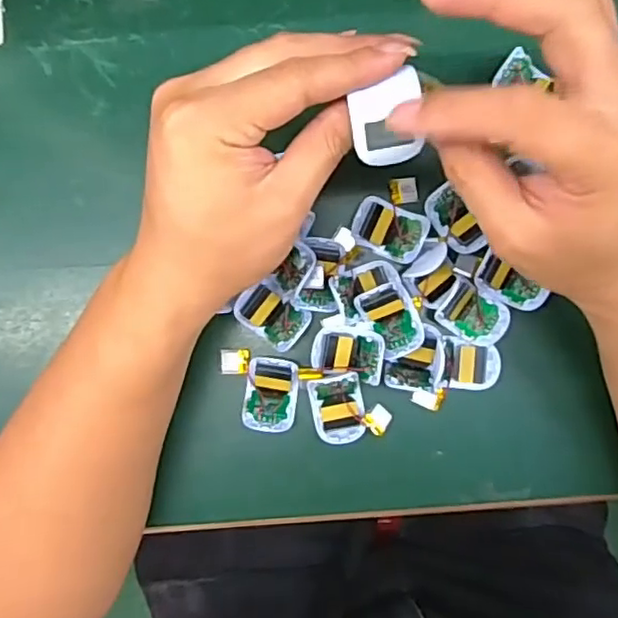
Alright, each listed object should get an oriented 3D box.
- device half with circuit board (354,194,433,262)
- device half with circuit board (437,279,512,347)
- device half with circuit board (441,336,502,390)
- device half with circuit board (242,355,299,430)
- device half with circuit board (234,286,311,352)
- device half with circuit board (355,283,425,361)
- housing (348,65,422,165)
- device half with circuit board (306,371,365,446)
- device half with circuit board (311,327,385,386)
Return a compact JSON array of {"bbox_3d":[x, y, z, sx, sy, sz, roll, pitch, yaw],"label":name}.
[{"bbox_3d":[0.047,-0.047,0.365,0.040,0.014,0.029,26,90,1],"label":"device half with circuit board"},{"bbox_3d":[0.096,0.002,0.368,0.038,0.006,0.029,37,91,0],"label":"device half with circuit board"},{"bbox_3d":[0.095,0.033,0.370,0.031,0.004,0.029,6,90,1],"label":"device half with circuit board"},{"bbox_3d":[-0.022,0.049,0.370,0.030,0.016,0.040,5,90,1],"label":"device half with circuit board"},{"bbox_3d":[-0.021,0.005,0.368,0.039,0.011,0.028,37,91,0],"label":"device half with circuit board"},{"bbox_3d":[0.048,0.007,0.363,0.026,0.012,0.043,-30,90,1],"label":"device half with circuit board"},{"bbox_3d":[0.033,-0.080,0.265,0.029,0.010,0.036,-9,90,1],"label":"housing"},{"bbox_3d":[0.017,0.058,0.368,0.030,0.016,0.040,-10,90,1],"label":"device half with circuit board"},{"bbox_3d":[0.022,0.026,0.362,0.040,0.012,0.030,9,90,1],"label":"device half with circuit board"}]

